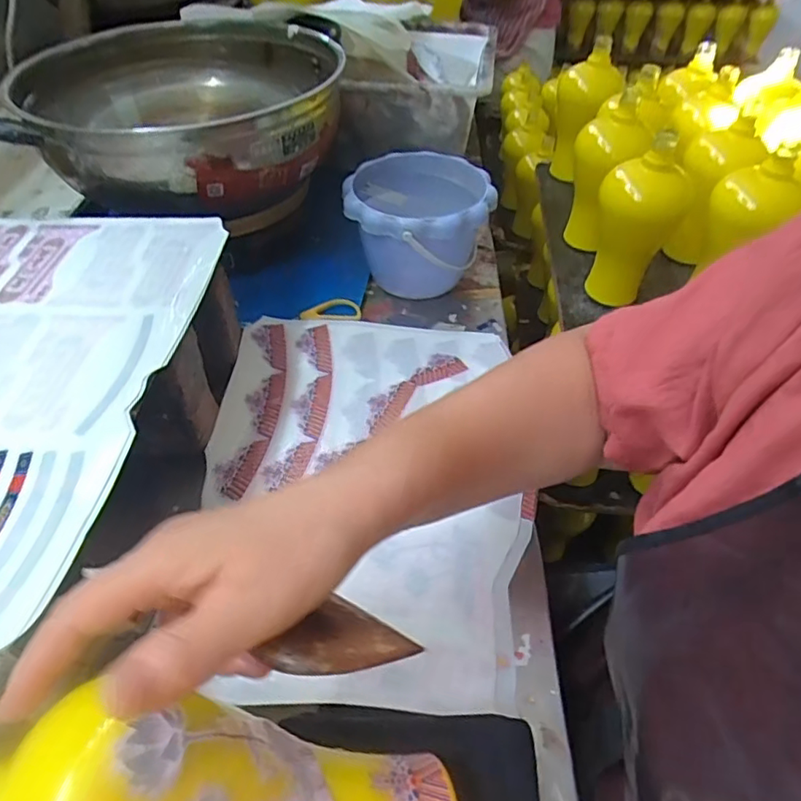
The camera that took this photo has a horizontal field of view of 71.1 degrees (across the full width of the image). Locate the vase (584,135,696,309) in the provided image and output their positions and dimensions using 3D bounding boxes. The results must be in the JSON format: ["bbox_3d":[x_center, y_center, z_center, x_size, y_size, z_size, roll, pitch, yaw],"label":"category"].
[{"bbox_3d":[0.301,-0.222,0.729,0.104,0.214,0.098,20,49,14],"label":"vase"}]

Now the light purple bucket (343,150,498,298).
[{"bbox_3d":[0.019,-0.191,0.638,0.149,0.119,0.157,2,47,-2],"label":"light purple bucket"}]

